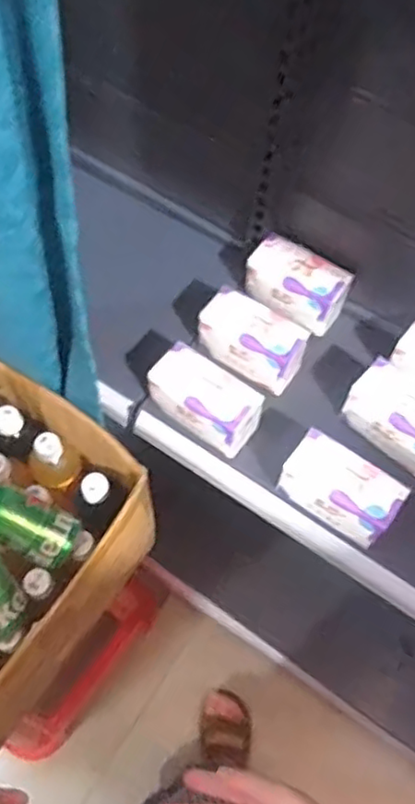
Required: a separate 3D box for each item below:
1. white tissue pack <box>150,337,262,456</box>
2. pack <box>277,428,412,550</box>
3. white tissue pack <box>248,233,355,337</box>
[{"bbox_3d":[-0.005,-0.004,0.775,0.130,0.094,0.067,33,66,14],"label":"white tissue pack"},{"bbox_3d":[0.151,0.100,0.734,0.128,0.060,0.075,37,67,16],"label":"pack"},{"bbox_3d":[0.117,-0.157,0.862,0.130,0.069,0.076,27,65,11],"label":"white tissue pack"}]

